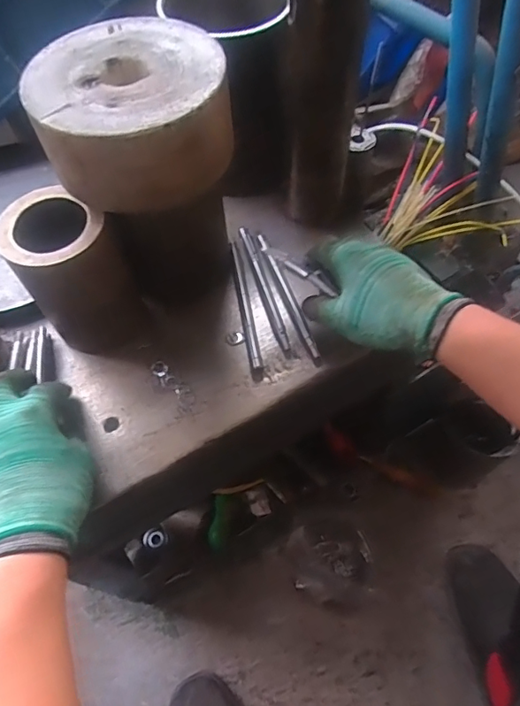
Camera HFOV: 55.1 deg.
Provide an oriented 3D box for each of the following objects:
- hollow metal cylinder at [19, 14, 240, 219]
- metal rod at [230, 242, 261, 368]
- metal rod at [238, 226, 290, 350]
[{"bbox_3d":[-0.096,-0.186,0.389,0.138,0.070,0.139,-15,60,-6],"label":"hollow metal cylinder"},{"bbox_3d":[-0.017,-0.054,0.513,0.009,0.006,0.160,-10,60,-3],"label":"metal rod"},{"bbox_3d":[0.004,-0.073,0.523,0.010,0.011,0.161,-16,60,-6],"label":"metal rod"}]

